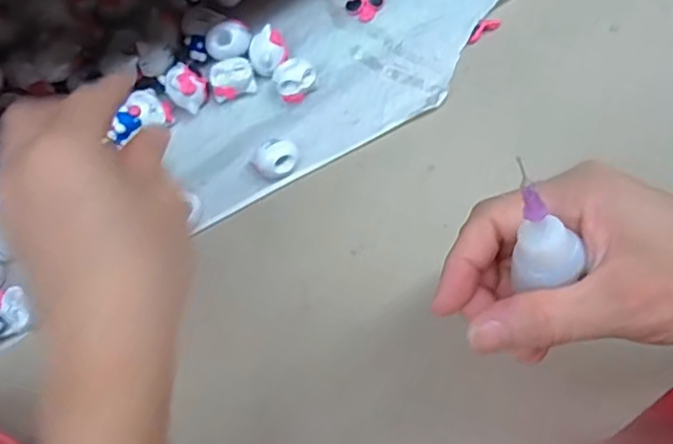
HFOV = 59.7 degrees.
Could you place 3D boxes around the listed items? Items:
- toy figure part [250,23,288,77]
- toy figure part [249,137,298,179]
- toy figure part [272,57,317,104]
[{"bbox_3d":[-0.041,-0.101,0.352,0.023,0.020,0.024,0,74,0],"label":"toy figure part"},{"bbox_3d":[-0.036,-0.036,0.342,0.027,0.013,0.020,-19,75,-6],"label":"toy figure part"},{"bbox_3d":[-0.024,-0.084,0.350,0.024,0.022,0.022,-5,74,-2],"label":"toy figure part"}]

